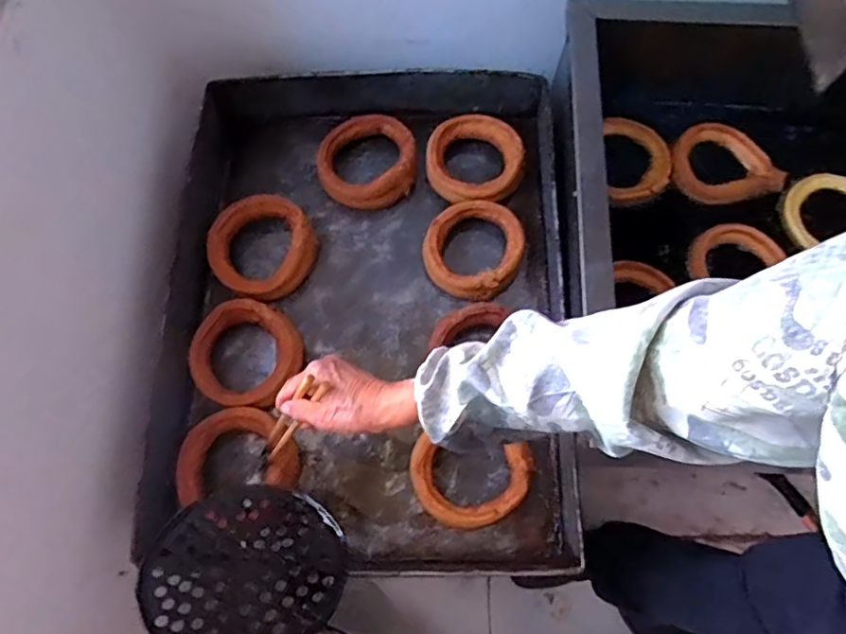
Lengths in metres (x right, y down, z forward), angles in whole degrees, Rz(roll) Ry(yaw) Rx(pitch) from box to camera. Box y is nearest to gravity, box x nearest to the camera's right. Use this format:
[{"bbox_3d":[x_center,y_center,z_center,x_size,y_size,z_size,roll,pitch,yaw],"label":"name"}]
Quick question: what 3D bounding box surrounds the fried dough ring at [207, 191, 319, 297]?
[{"bbox_3d":[-0.266,-0.112,0.914,0.175,0.047,0.172,0,70,0],"label":"fried dough ring"}]

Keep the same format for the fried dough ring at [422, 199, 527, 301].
[{"bbox_3d":[0.083,-0.111,0.894,0.150,0.046,0.158,0,80,3],"label":"fried dough ring"}]

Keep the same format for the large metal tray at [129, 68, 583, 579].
[{"bbox_3d":[-0.084,-0.025,0.875,0.576,0.125,0.760,1,70,0],"label":"large metal tray"}]

